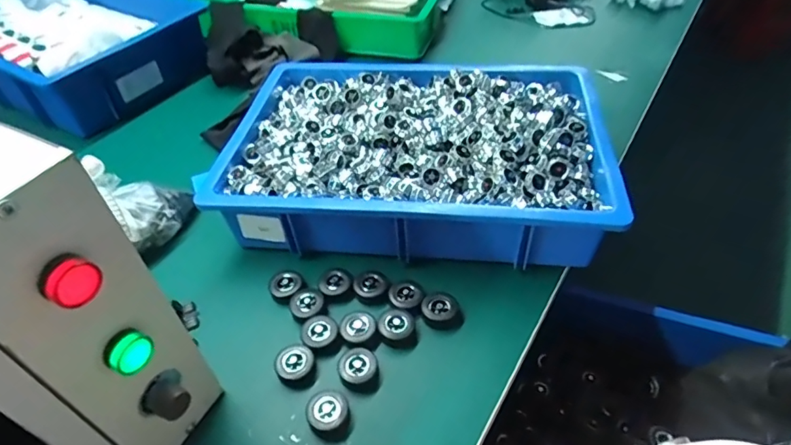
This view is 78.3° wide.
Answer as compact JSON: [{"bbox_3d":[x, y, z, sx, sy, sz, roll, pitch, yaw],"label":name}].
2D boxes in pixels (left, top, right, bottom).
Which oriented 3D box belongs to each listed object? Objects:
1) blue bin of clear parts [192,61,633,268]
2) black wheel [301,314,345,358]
[{"bbox_3d":[0.019,-0.097,0.623,0.456,0.105,0.306,4,47,6],"label":"blue bin of clear parts"},{"bbox_3d":[-0.076,0.116,0.497,0.034,0.022,0.040,-29,52,-23],"label":"black wheel"}]

